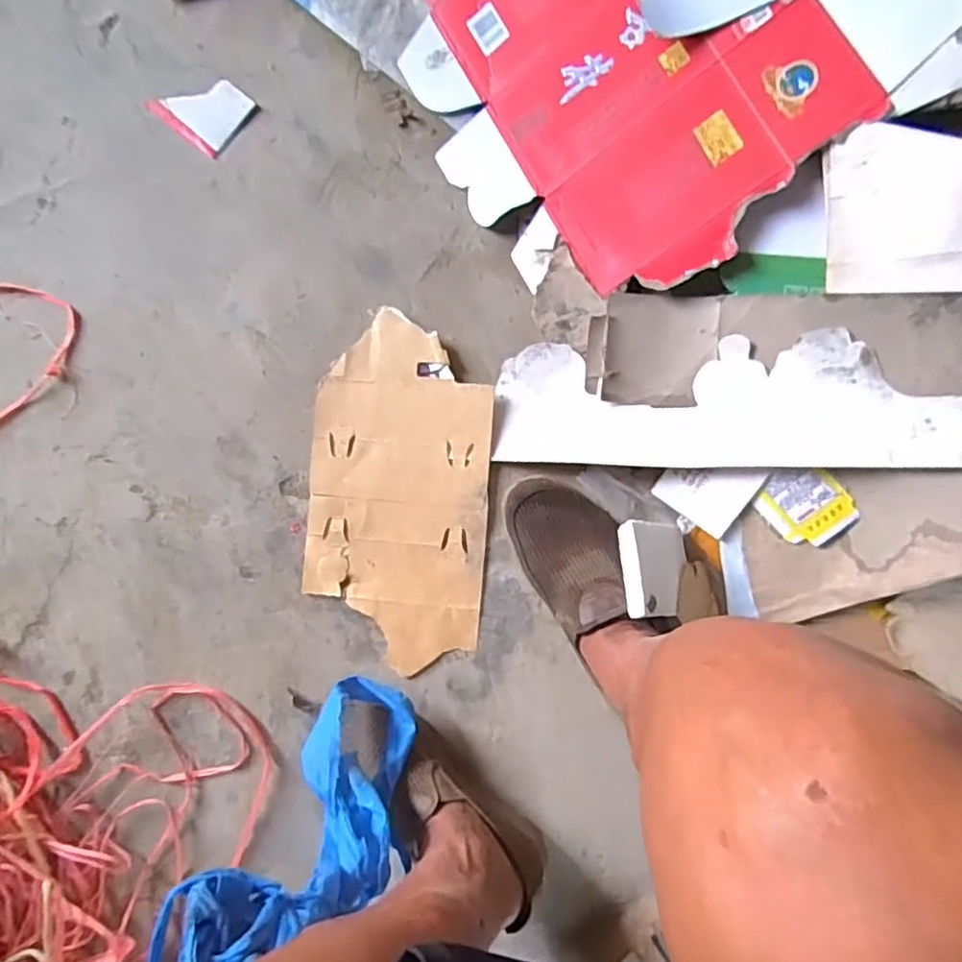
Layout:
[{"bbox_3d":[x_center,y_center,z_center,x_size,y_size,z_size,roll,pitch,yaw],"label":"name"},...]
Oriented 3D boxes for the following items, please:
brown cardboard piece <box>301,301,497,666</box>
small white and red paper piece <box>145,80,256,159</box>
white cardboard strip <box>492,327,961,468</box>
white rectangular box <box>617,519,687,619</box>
[{"bbox_3d":[-0.087,0.011,0.668,0.187,0.014,0.343,4,88,6],"label":"brown cardboard piece"},{"bbox_3d":[-0.315,-0.423,0.723,0.102,0.007,0.080,39,91,6],"label":"small white and red paper piece"},{"bbox_3d":[0.223,-0.076,0.619,0.412,0.044,0.119,2,87,19],"label":"white cardboard strip"},{"bbox_3d":[0.166,0.081,0.603,0.018,0.100,0.087,-15,75,41],"label":"white rectangular box"}]

